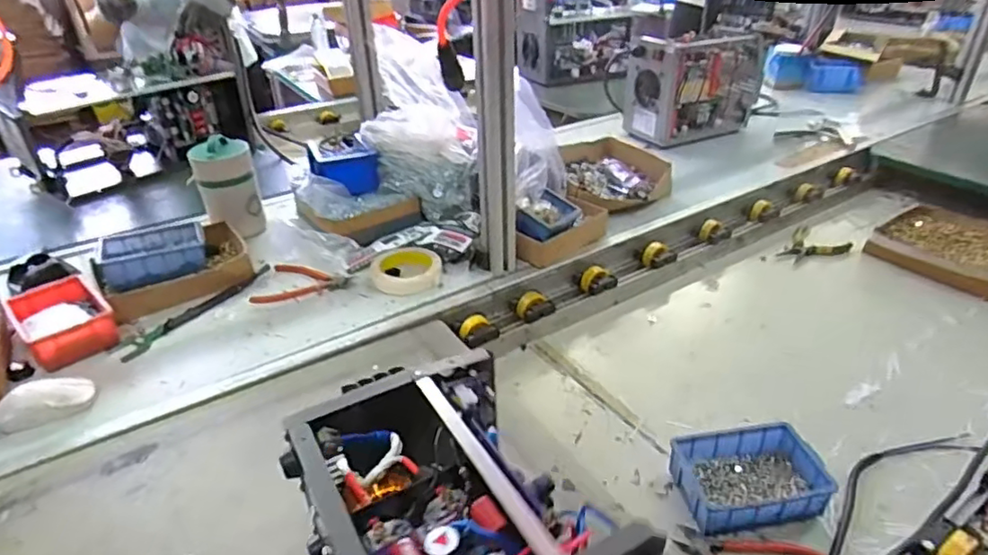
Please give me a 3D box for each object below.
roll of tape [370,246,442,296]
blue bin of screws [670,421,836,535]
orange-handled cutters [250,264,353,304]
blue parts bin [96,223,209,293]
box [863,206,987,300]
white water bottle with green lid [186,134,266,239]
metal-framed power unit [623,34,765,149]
[{"bbox_3d":[-0.135,-0.014,0.916,0.105,0.027,0.107,-1,32,1],"label":"roll of tape"},{"bbox_3d":[0.282,0.226,0.666,0.148,0.054,0.102,-6,33,-8],"label":"blue bin of screws"},{"bbox_3d":[-0.284,0.008,0.904,0.132,0.010,0.109,2,32,6],"label":"orange-handled cutters"},{"bbox_3d":[-0.518,-0.028,0.913,0.145,0.054,0.119,-15,35,-21],"label":"blue parts bin"},{"bbox_3d":[0.860,-0.060,1.116,0.243,0.042,0.218,-23,38,-30],"label":"box"},{"bbox_3d":[-0.457,-0.152,1.026,0.093,0.152,0.081,2,32,4],"label":"white water bottle with green lid"},{"bbox_3d":[0.479,-0.464,1.432,0.319,0.215,0.147,-18,36,-24],"label":"metal-framed power unit"}]

